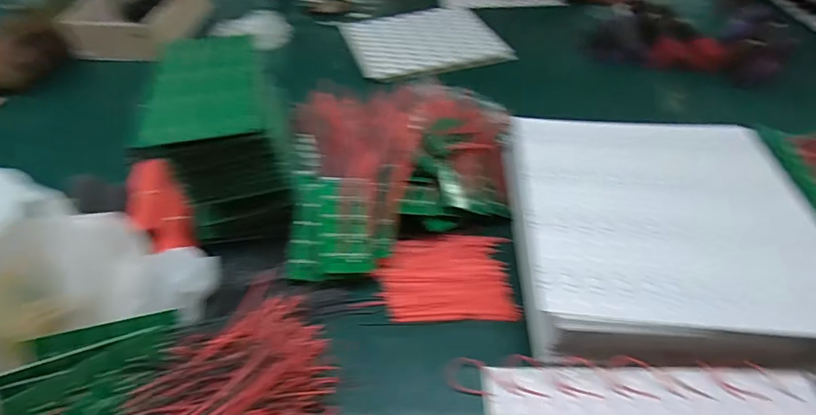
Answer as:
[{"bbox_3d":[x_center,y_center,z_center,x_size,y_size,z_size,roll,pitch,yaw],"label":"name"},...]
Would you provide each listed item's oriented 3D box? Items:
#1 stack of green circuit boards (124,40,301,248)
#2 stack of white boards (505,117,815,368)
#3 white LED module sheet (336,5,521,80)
[{"bbox_3d":[-0.188,-0.070,0.476,0.106,0.147,0.156,-10,48,-7],"label":"stack of green circuit boards"},{"bbox_3d":[0.261,0.012,0.468,0.290,0.057,0.309,2,47,4],"label":"stack of white boards"},{"bbox_3d":[0.025,-0.303,0.793,0.259,0.016,0.216,-19,48,-10],"label":"white LED module sheet"}]

